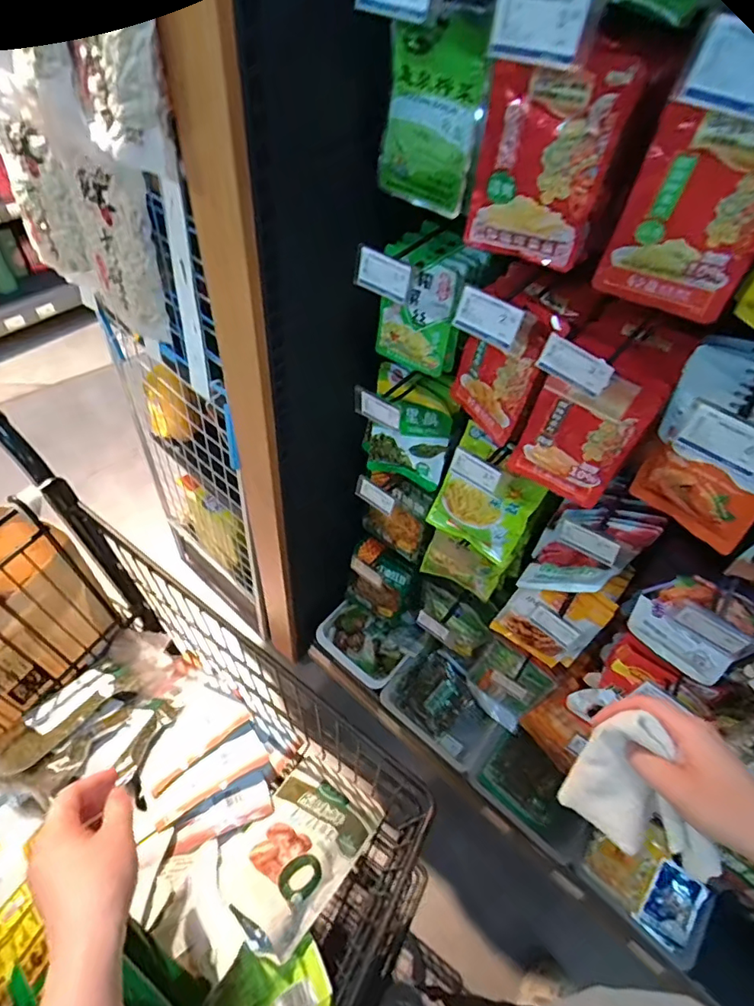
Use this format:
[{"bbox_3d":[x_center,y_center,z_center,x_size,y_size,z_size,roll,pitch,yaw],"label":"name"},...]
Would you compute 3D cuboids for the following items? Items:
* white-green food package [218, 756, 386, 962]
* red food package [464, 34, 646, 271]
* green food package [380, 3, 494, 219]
[{"bbox_3d":[-0.081,0.362,0.557,0.114,0.029,0.195,27,19,24],"label":"white-green food package"},{"bbox_3d":[0.150,-0.309,0.472,0.119,0.170,0.021,19,53,12],"label":"red food package"},{"bbox_3d":[0.053,-0.385,0.514,0.101,0.163,0.027,30,54,16],"label":"green food package"}]

